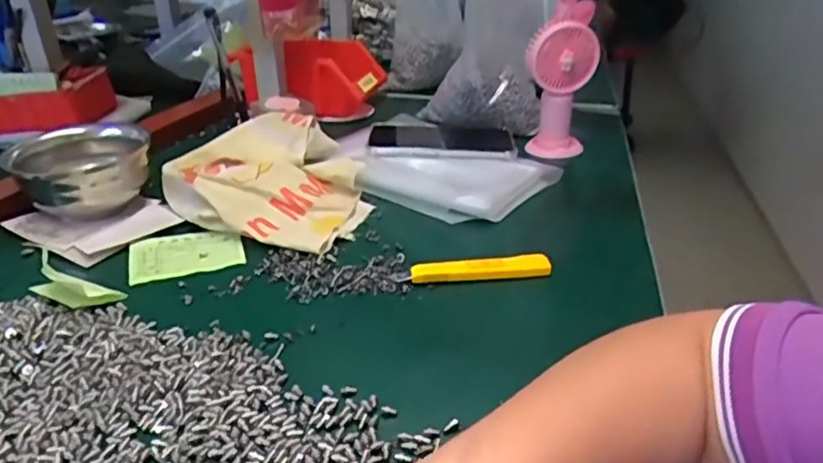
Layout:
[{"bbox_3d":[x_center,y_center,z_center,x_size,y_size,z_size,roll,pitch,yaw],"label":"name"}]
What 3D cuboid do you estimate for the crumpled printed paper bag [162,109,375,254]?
[{"bbox_3d":[-0.133,-0.061,0.605,0.197,0.055,0.181,15,33,21],"label":"crumpled printed paper bag"}]

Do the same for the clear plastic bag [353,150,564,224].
[{"bbox_3d":[0.042,-0.062,0.632,0.185,0.024,0.145,17,34,27],"label":"clear plastic bag"}]

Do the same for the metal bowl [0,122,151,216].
[{"bbox_3d":[-0.320,-0.058,0.595,0.125,0.065,0.115,-17,36,-29],"label":"metal bowl"}]

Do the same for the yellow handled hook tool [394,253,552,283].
[{"bbox_3d":[0.051,0.032,0.489,0.123,0.018,0.016,-2,31,-7],"label":"yellow handled hook tool"}]

